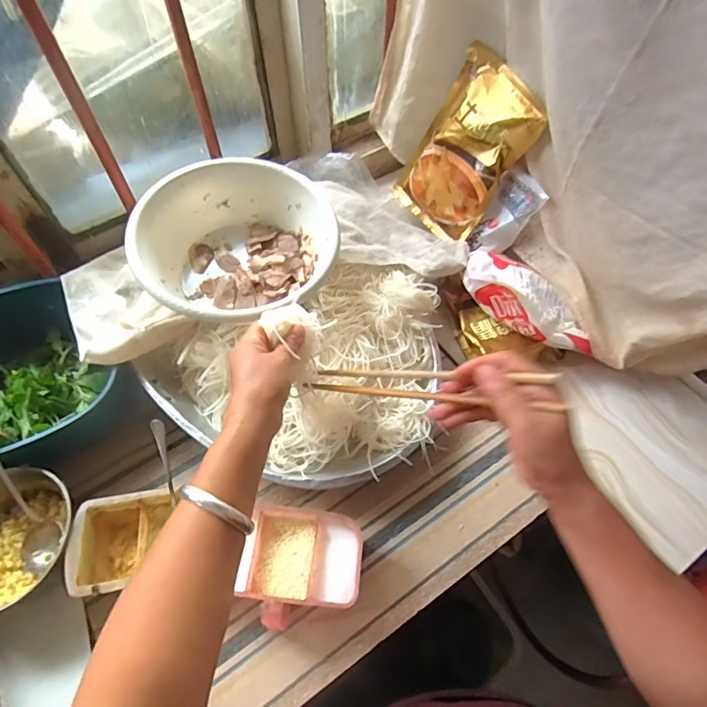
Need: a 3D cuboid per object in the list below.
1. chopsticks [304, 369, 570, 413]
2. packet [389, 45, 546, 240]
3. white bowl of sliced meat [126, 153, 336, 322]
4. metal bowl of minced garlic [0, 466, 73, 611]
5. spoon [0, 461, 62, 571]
[{"bbox_3d":[0.059,0.030,0.424,0.248,0.025,0.028,0,52,40],"label":"chopsticks"},{"bbox_3d":[0.183,-0.331,0.764,0.046,0.258,0.183,-20,66,-44],"label":"packet"},{"bbox_3d":[-0.152,-0.138,0.622,0.227,0.110,0.252,38,66,21],"label":"white bowl of sliced meat"},{"bbox_3d":[-0.415,0.213,0.551,0.146,0.071,0.149,0,59,1],"label":"metal bowl of minced garlic"},{"bbox_3d":[-0.398,0.149,0.534,0.052,0.223,0.056,-20,18,-11],"label":"spoon"}]

